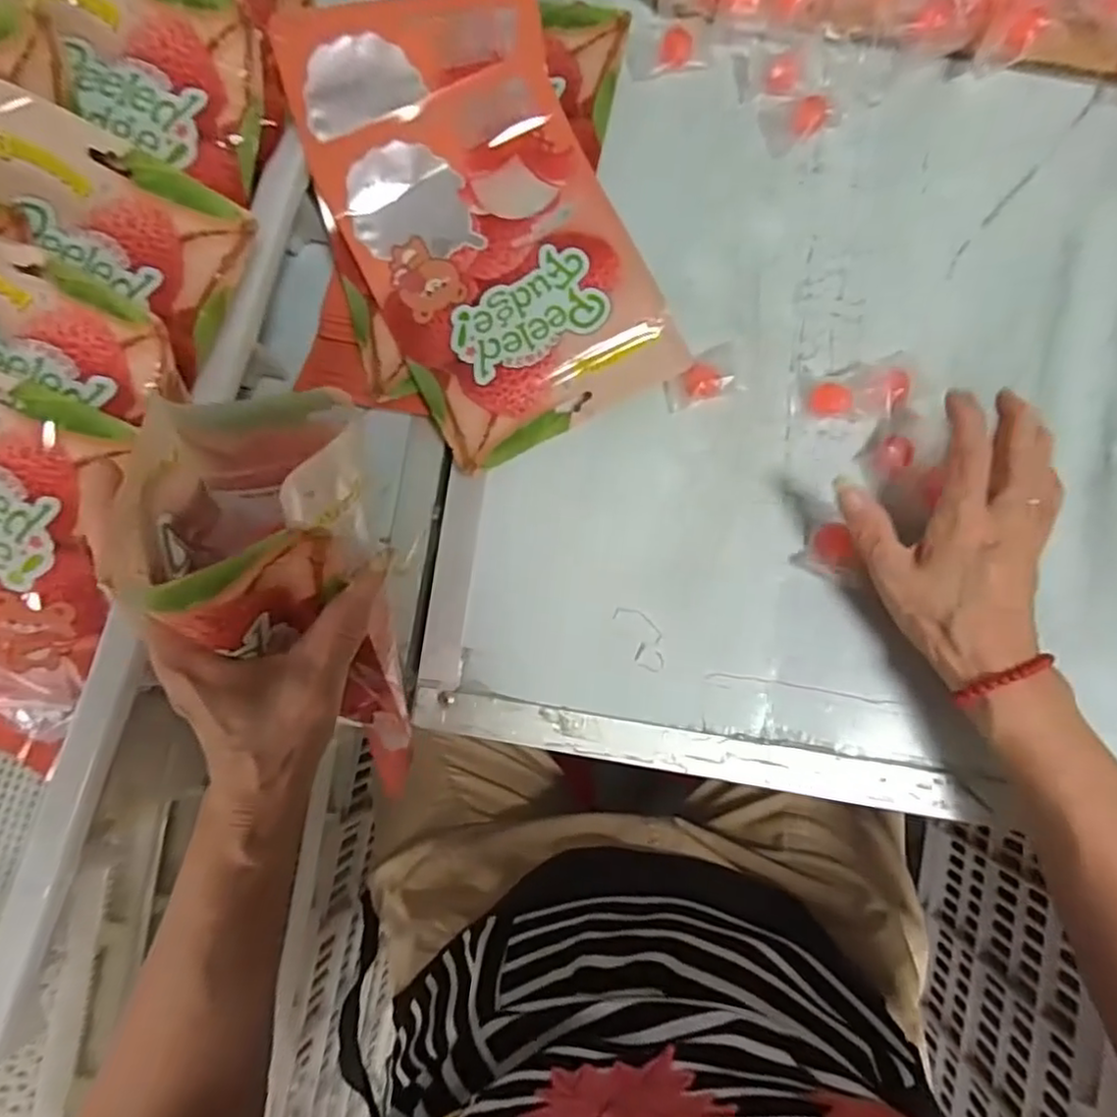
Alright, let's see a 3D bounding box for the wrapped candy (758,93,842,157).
[{"bbox_3d":[0.152,-0.282,0.415,0.045,0.012,0.033,-18,82,3],"label":"wrapped candy"}]

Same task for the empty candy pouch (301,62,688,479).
[{"bbox_3d":[-0.037,-0.176,0.403,0.159,0.044,0.210,-26,82,2],"label":"empty candy pouch"}]

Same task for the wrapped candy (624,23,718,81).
[{"bbox_3d":[0.074,-0.333,0.428,0.057,0.009,0.034,1,84,6],"label":"wrapped candy"}]

